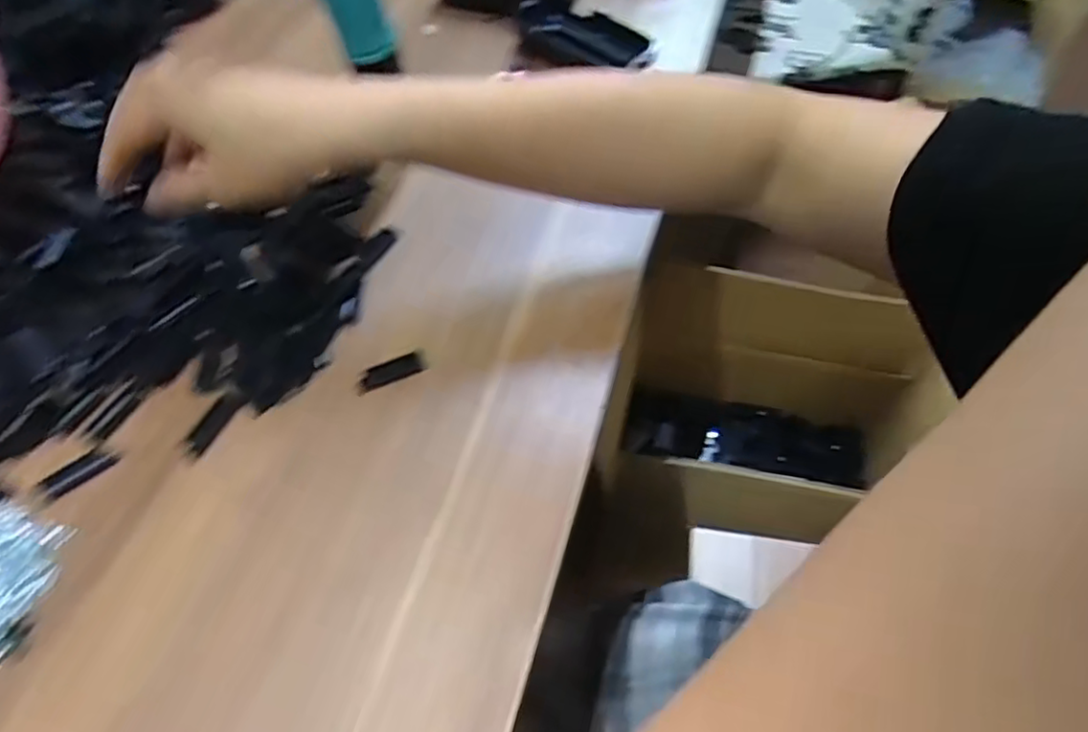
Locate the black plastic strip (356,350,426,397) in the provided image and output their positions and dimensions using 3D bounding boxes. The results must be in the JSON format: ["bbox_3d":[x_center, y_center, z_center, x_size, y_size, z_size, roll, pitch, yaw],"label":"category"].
[{"bbox_3d":[-0.082,0.002,0.341,0.037,0.004,0.015,-21,60,-14],"label":"black plastic strip"}]

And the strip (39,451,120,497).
[{"bbox_3d":[-0.225,0.051,0.311,0.033,0.004,0.014,-34,63,-21],"label":"strip"}]

